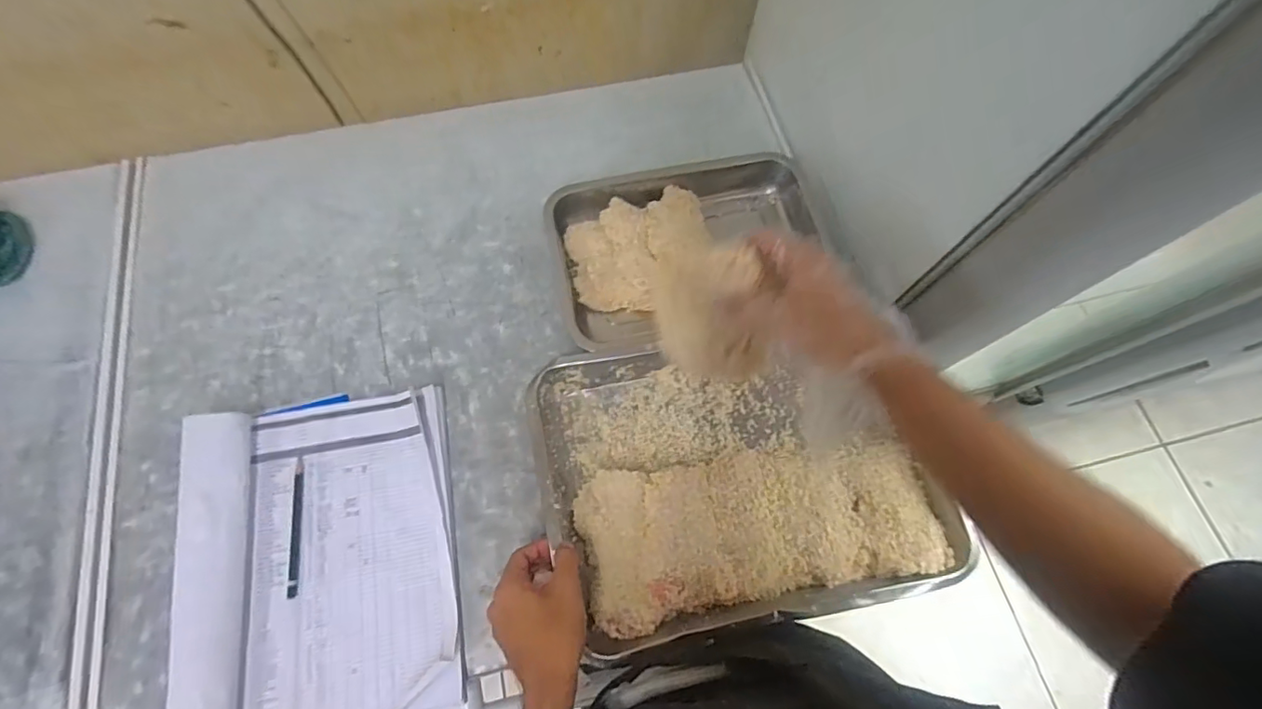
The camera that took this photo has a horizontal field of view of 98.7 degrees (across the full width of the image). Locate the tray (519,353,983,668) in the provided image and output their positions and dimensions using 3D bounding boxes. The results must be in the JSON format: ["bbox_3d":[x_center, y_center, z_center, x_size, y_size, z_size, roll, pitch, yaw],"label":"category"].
[{"bbox_3d":[0.103,0.114,0.537,0.368,0.050,0.271,-10,68,-5],"label":"tray"}]

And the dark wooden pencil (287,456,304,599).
[{"bbox_3d":[-0.323,0.165,0.522,0.010,0.004,0.128,-8,68,-4],"label":"dark wooden pencil"}]

